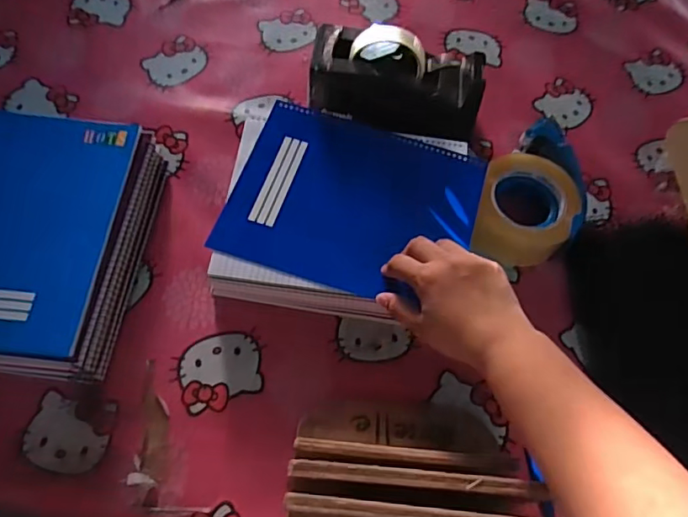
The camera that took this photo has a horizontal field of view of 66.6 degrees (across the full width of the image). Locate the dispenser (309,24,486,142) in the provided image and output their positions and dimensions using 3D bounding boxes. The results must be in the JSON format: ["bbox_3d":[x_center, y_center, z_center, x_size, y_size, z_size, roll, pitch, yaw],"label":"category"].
[{"bbox_3d":[0.062,-0.197,0.609,0.195,0.106,0.081,13,65,3],"label":"dispenser"}]

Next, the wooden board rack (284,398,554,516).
[{"bbox_3d":[0.049,0.190,0.412,0.180,0.128,0.171,5,65,-1],"label":"wooden board rack"}]

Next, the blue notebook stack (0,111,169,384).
[{"bbox_3d":[-0.312,-0.019,0.507,0.208,0.069,0.253,6,65,0],"label":"blue notebook stack"}]

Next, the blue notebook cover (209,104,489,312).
[{"bbox_3d":[0.012,-0.060,0.541,0.239,0.014,0.194,18,65,5],"label":"blue notebook cover"}]

